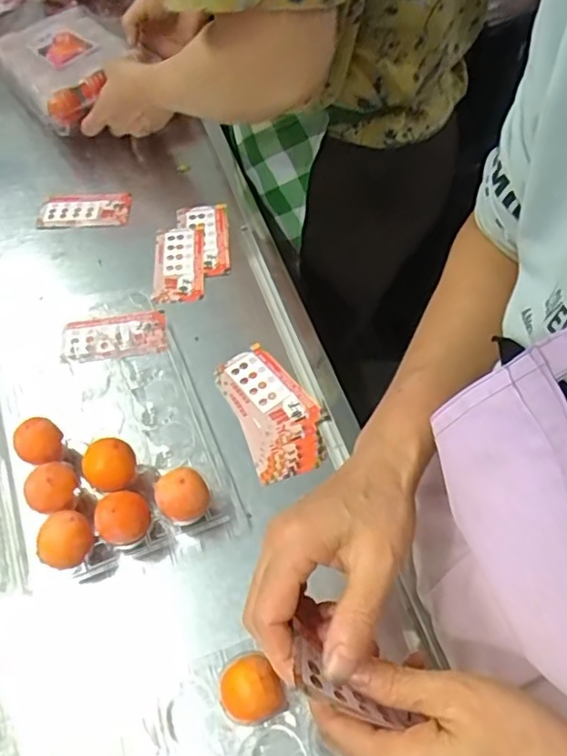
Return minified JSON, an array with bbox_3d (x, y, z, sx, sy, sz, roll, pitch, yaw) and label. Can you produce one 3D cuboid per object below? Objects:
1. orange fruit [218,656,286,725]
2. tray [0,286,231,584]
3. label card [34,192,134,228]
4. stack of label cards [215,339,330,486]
[{"bbox_3d":[-0.021,0.204,0.390,0.037,0.043,0.038,-1,58,2],"label":"orange fruit"},{"bbox_3d":[-0.157,0.029,0.502,0.157,0.045,0.258,-19,59,-12],"label":"tray"},{"bbox_3d":[-0.220,-0.186,0.664,0.098,0.009,0.049,-3,57,-1],"label":"label card"},{"bbox_3d":[-0.009,0.026,0.522,0.070,0.011,0.130,-21,60,-13],"label":"stack of label cards"}]

